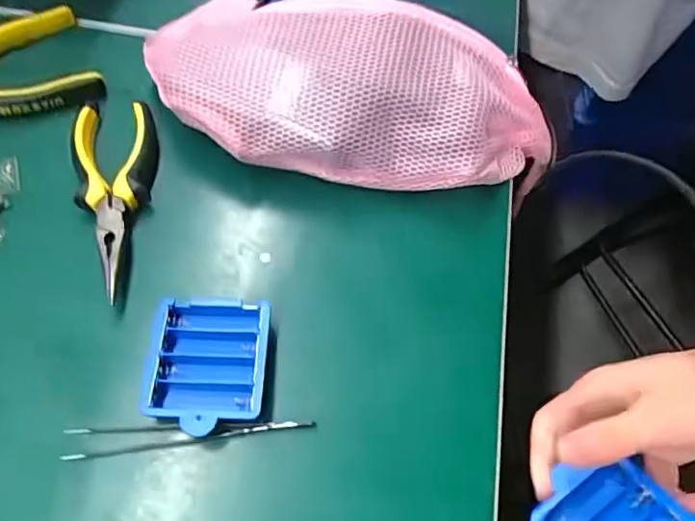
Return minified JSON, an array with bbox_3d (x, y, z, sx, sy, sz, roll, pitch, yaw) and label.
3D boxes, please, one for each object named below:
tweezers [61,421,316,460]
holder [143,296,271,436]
[{"bbox_3d":[-0.086,0.095,0.321,0.133,0.006,0.016,-3,63,-6],"label":"tweezers"},{"bbox_3d":[-0.079,0.059,0.331,0.065,0.020,0.075,1,63,-4],"label":"holder"}]

